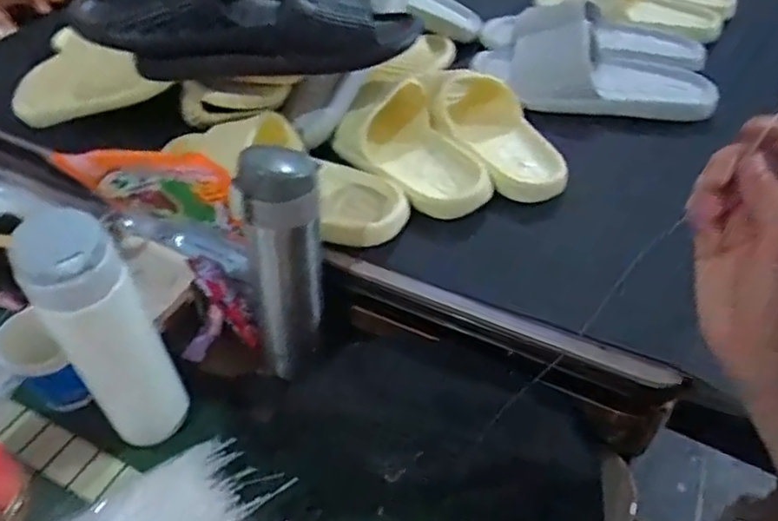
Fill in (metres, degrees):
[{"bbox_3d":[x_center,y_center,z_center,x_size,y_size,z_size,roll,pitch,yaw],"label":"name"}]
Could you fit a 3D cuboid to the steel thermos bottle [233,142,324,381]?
[{"bbox_3d":[-0.085,0.006,0.529,0.063,0.209,0.064,-6,46,-5],"label":"steel thermos bottle"}]

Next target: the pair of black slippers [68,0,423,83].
[{"bbox_3d":[-0.130,-0.228,0.564,0.309,0.100,0.087,1,45,2],"label":"pair of black slippers"}]

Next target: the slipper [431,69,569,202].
[{"bbox_3d":[0.117,-0.136,0.644,0.103,0.054,0.184,-28,51,-24],"label":"slipper"}]

